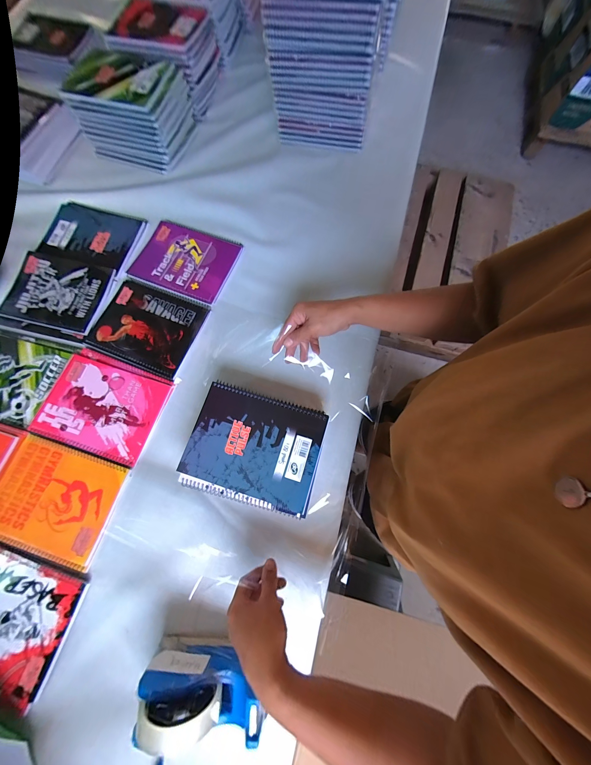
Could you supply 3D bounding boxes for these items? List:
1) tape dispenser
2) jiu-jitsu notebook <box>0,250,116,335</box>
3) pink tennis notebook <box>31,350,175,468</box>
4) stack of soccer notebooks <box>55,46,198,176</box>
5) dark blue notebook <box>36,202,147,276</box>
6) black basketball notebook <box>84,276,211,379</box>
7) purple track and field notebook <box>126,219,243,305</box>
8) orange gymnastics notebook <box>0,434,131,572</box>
[{"bbox_3d":[-0.114,0.381,0.333,0.148,0.105,0.057,0,74,0],"label":"tape dispenser"},{"bbox_3d":[-0.477,-0.183,0.536,0.195,0.008,0.146,14,75,4],"label":"jiu-jitsu notebook"},{"bbox_3d":[-0.340,0.044,0.473,0.194,0.008,0.147,17,75,5],"label":"pink tennis notebook"},{"bbox_3d":[-0.365,-0.607,0.606,0.211,0.111,0.173,12,75,3],"label":"stack of soccer notebooks"},{"bbox_3d":[-0.433,-0.320,0.574,0.206,0.008,0.147,17,75,5],"label":"dark blue notebook"},{"bbox_3d":[-0.284,-0.111,0.517,0.197,0.006,0.159,21,75,6],"label":"black basketball notebook"},{"bbox_3d":[-0.227,-0.260,0.559,0.202,0.007,0.163,20,75,5],"label":"purple track and field notebook"},{"bbox_3d":[-0.393,0.187,0.434,0.204,0.007,0.157,17,75,5],"label":"orange gymnastics notebook"}]

